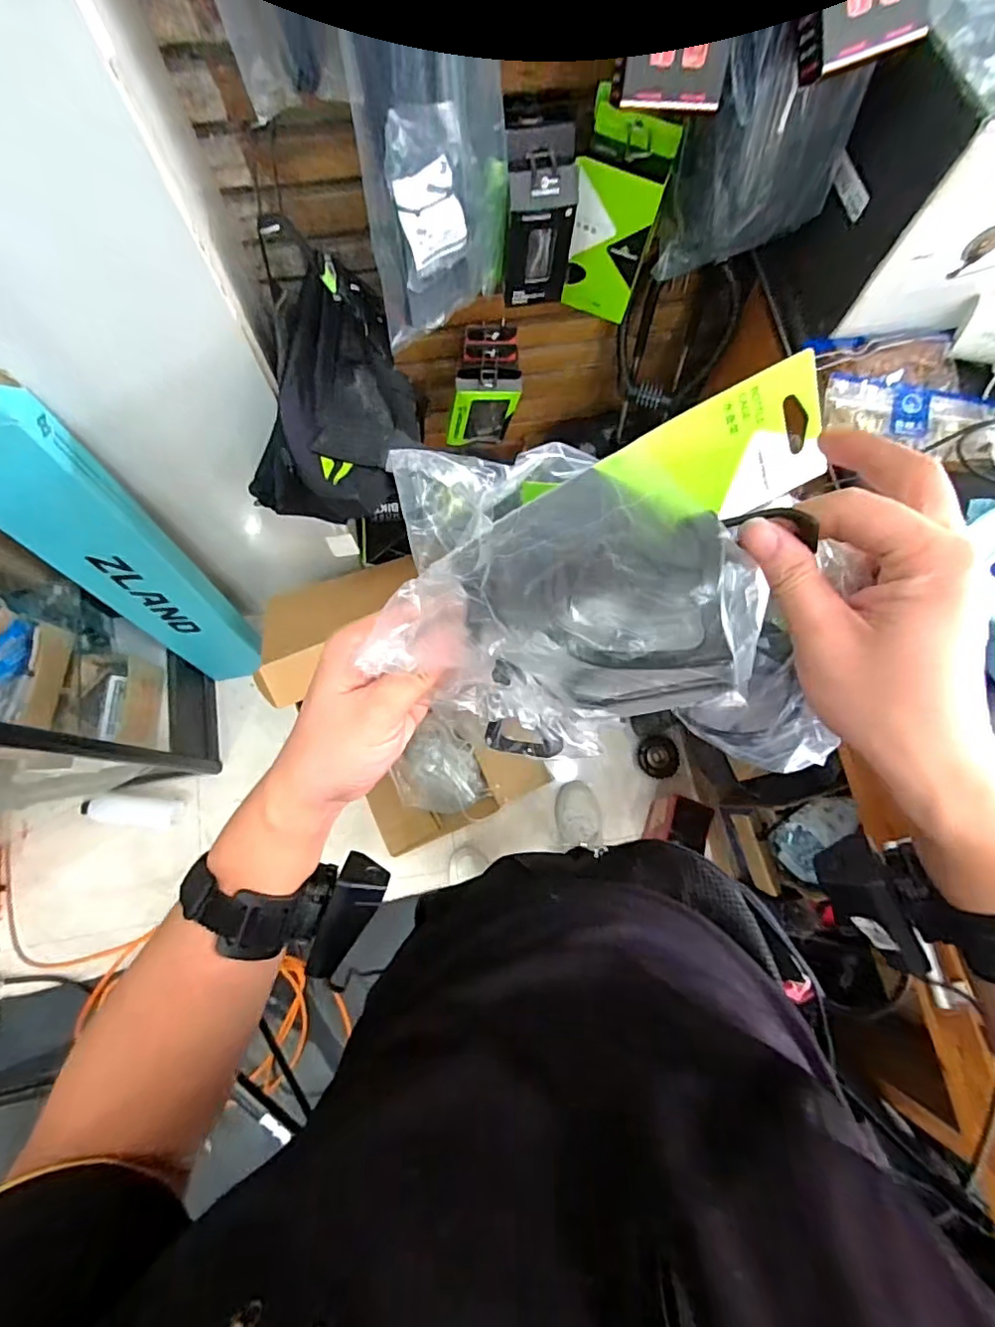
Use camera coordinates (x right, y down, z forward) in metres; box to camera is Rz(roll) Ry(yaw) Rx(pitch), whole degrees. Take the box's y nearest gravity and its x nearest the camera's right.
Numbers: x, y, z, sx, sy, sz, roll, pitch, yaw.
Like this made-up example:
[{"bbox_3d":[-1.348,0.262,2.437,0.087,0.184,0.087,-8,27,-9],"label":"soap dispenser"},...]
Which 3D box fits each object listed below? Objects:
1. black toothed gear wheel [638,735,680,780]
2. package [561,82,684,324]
[{"bbox_3d":[0.402,0.234,1.420,0.093,0.040,0.102,-1,76,-2],"label":"black toothed gear wheel"},{"bbox_3d":[0.147,-0.535,0.695,0.103,0.229,0.055,21,76,4],"label":"package"}]

